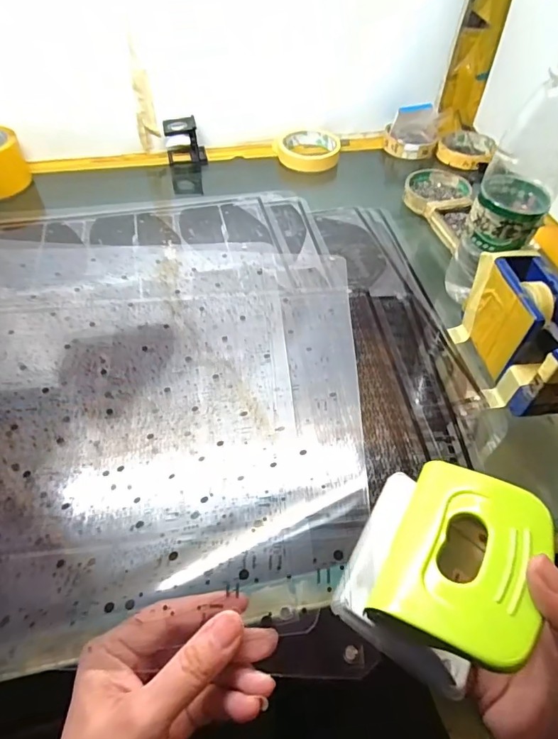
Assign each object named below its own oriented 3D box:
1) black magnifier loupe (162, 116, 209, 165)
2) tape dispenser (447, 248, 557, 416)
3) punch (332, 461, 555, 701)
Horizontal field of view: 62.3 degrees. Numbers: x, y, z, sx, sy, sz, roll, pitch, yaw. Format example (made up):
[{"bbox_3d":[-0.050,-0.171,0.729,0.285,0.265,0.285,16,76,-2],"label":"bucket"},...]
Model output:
[{"bbox_3d":[-0.133,-0.325,0.659,0.054,0.060,0.034,-7,50,-7],"label":"black magnifier loupe"},{"bbox_3d":[0.207,-0.031,0.395,0.053,0.084,0.134,-5,50,-5],"label":"tape dispenser"},{"bbox_3d":[0.086,0.102,0.247,0.081,0.056,0.101,27,56,18],"label":"punch"}]

